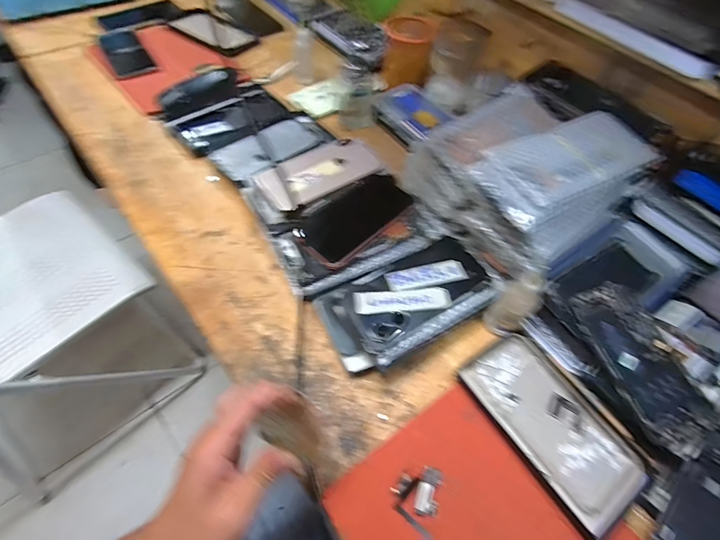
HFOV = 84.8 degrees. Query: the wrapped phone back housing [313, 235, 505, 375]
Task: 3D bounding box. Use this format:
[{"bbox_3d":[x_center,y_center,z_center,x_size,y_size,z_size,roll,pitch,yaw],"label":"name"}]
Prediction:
[{"bbox_3d":[0.053,0.027,0.432,0.187,0.034,0.108,-25,61,-20],"label":"wrapped phone back housing"}]

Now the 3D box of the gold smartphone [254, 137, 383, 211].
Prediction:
[{"bbox_3d":[-0.054,-0.132,0.521,0.152,0.012,0.081,-27,62,-18],"label":"gold smartphone"}]

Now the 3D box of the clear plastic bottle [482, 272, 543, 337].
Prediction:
[{"bbox_3d":[0.163,0.038,0.420,0.032,0.092,0.038,-35,63,-25],"label":"clear plastic bottle"}]

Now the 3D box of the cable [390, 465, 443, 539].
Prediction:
[{"bbox_3d":[0.046,0.204,0.335,0.038,0.008,0.071,16,56,6],"label":"cable"}]

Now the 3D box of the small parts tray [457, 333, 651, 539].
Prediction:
[{"bbox_3d":[0.190,0.151,0.391,0.096,0.020,0.176,-28,62,-21],"label":"small parts tray"}]

